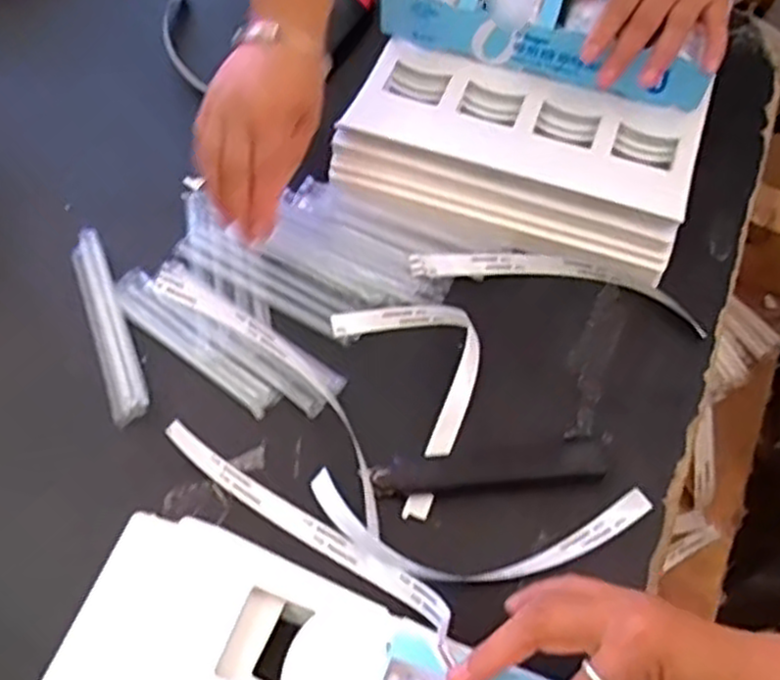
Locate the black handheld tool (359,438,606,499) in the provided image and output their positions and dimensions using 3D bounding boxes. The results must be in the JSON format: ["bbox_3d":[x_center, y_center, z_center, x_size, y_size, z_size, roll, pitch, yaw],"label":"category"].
[{"bbox_3d":[0.063,0.083,0.513,0.152,0.007,0.028,-4,62,-4],"label":"black handheld tool"}]

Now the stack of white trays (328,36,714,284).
[{"bbox_3d":[0.099,-0.150,0.623,0.274,0.046,0.162,18,63,7],"label":"stack of white trays"}]

